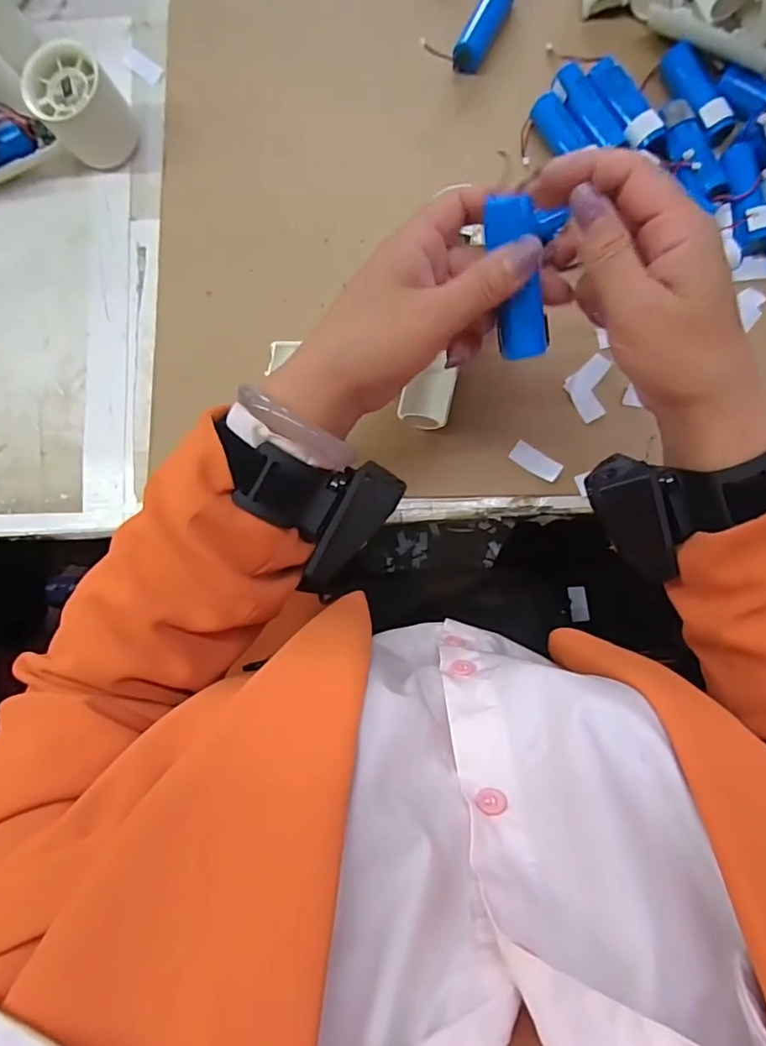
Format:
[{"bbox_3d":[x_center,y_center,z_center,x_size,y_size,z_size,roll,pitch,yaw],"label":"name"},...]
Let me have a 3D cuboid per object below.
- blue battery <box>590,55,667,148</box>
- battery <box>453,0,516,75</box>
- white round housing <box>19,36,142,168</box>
[{"bbox_3d":[0.173,-0.296,0.390,0.025,0.019,0.072,-29,82,0],"label":"blue battery"},{"bbox_3d":[0.077,-0.374,0.408,0.022,0.023,0.073,27,85,7],"label":"battery"},{"bbox_3d":[-0.220,-0.303,0.400,0.056,0.058,0.056,0,83,4],"label":"white round housing"}]

